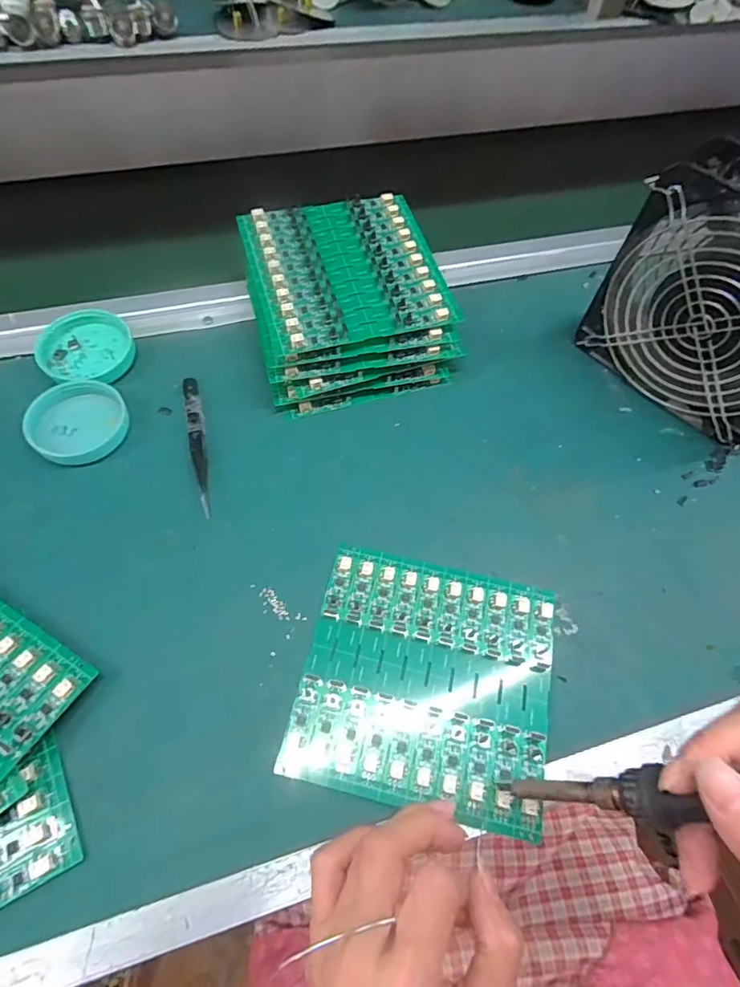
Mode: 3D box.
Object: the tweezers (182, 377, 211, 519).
[{"bbox_3d":[-0.121,-0.038,0.359,0.012,0.009,0.117,-12,64,-10],"label":"tweezers"}]

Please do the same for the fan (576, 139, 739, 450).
[{"bbox_3d":[0.245,-0.127,0.347,0.061,0.155,0.159,-36,70,-20],"label":"fan"}]

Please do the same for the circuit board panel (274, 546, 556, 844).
[{"bbox_3d":[0.034,0.103,0.294,0.138,0.006,0.132,13,61,4],"label":"circuit board panel"}]

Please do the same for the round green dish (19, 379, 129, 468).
[{"bbox_3d":[-0.206,-0.052,0.359,0.062,0.015,0.063,1,62,-3],"label":"round green dish"}]

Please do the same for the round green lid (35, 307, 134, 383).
[{"bbox_3d":[-0.217,-0.112,0.389,0.071,0.009,0.066,1,62,-3],"label":"round green lid"}]

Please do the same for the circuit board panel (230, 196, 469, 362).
[{"bbox_3d":[-0.019,-0.169,0.380,0.139,0.014,0.135,-13,64,-10],"label":"circuit board panel"}]

